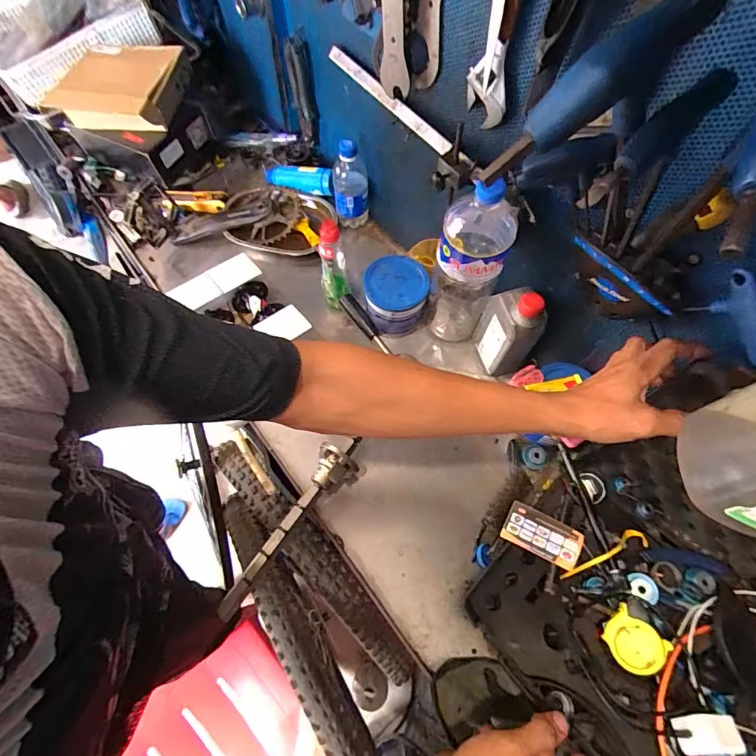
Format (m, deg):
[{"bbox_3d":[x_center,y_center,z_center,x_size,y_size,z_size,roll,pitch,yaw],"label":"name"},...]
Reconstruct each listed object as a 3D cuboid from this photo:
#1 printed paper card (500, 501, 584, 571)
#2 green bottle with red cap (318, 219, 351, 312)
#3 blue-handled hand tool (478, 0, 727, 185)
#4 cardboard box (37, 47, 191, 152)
[{"bbox_3d":[0.208,0.200,0.536,0.091,0.005,0.052,22,67,26],"label":"printed paper card"},{"bbox_3d":[-0.072,-0.182,0.706,0.052,0.162,0.058,7,63,2],"label":"green bottle with red cap"},{"bbox_3d":[0.120,-0.163,0.241,0.137,0.028,0.019,-34,64,19],"label":"blue-handled hand tool"},{"bbox_3d":[-0.481,-0.543,0.797,0.198,0.083,0.209,5,63,1],"label":"cardboard box"}]

